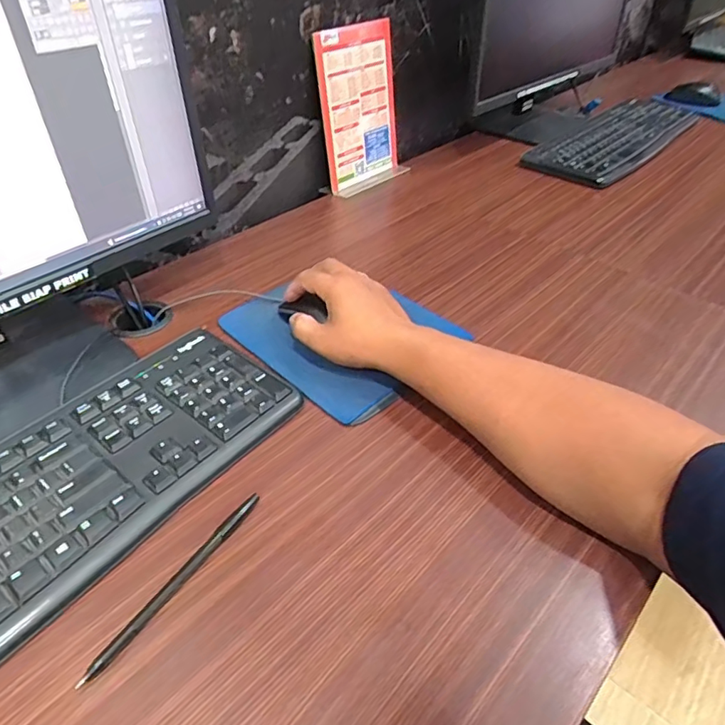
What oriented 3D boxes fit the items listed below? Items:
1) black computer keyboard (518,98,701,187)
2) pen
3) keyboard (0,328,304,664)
[{"bbox_3d":[0.479,-0.431,0.991,0.163,0.043,0.501,33,52,31],"label":"black computer keyboard"},{"bbox_3d":[-0.119,0.140,0.352,0.010,0.005,0.148,23,46,25],"label":"pen"},{"bbox_3d":[-0.237,0.109,0.379,0.151,0.020,0.413,29,49,29],"label":"keyboard"}]

